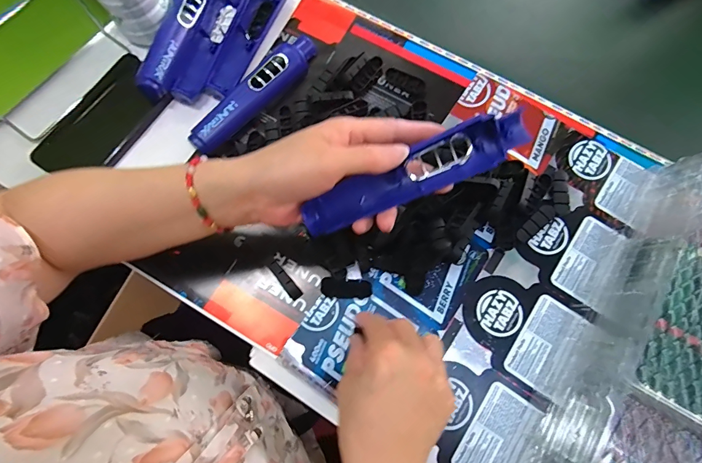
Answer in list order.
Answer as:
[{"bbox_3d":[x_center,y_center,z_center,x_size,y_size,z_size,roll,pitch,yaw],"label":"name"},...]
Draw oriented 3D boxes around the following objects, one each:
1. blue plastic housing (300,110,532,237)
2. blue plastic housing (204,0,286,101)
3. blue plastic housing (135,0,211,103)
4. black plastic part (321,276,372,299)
[{"bbox_3d":[0.046,-0.042,0.282,0.174,0.027,0.032,-24,75,7],"label":"blue plastic housing"},{"bbox_3d":[-0.113,-0.225,0.435,0.037,0.022,0.166,20,75,6],"label":"blue plastic housing"},{"bbox_3d":[-0.191,-0.225,0.428,0.032,0.033,0.177,16,74,5],"label":"blue plastic housing"},{"bbox_3d":[-0.004,0.054,0.361,0.048,0.017,0.017,4,74,1],"label":"black plastic part"}]

